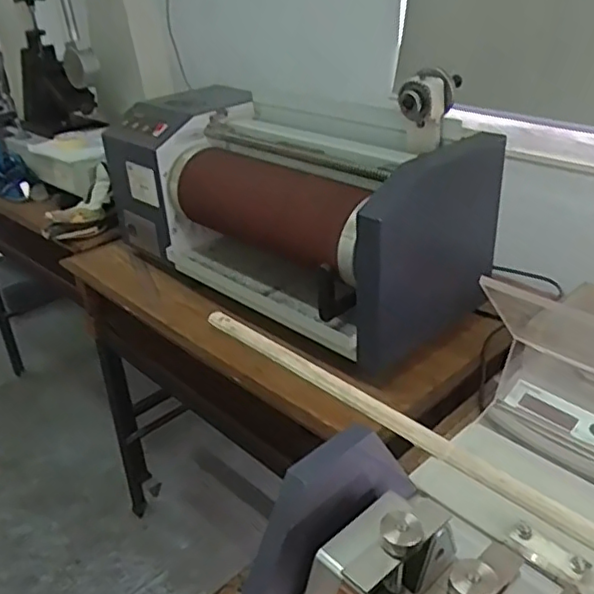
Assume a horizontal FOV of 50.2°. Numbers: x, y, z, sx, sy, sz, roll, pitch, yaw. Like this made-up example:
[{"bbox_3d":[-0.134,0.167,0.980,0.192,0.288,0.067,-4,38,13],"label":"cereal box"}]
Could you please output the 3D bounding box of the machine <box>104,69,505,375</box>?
[{"bbox_3d":[-0.055,-0.207,1.221,0.327,0.337,0.802,-26,37,-34],"label":"machine"}]

